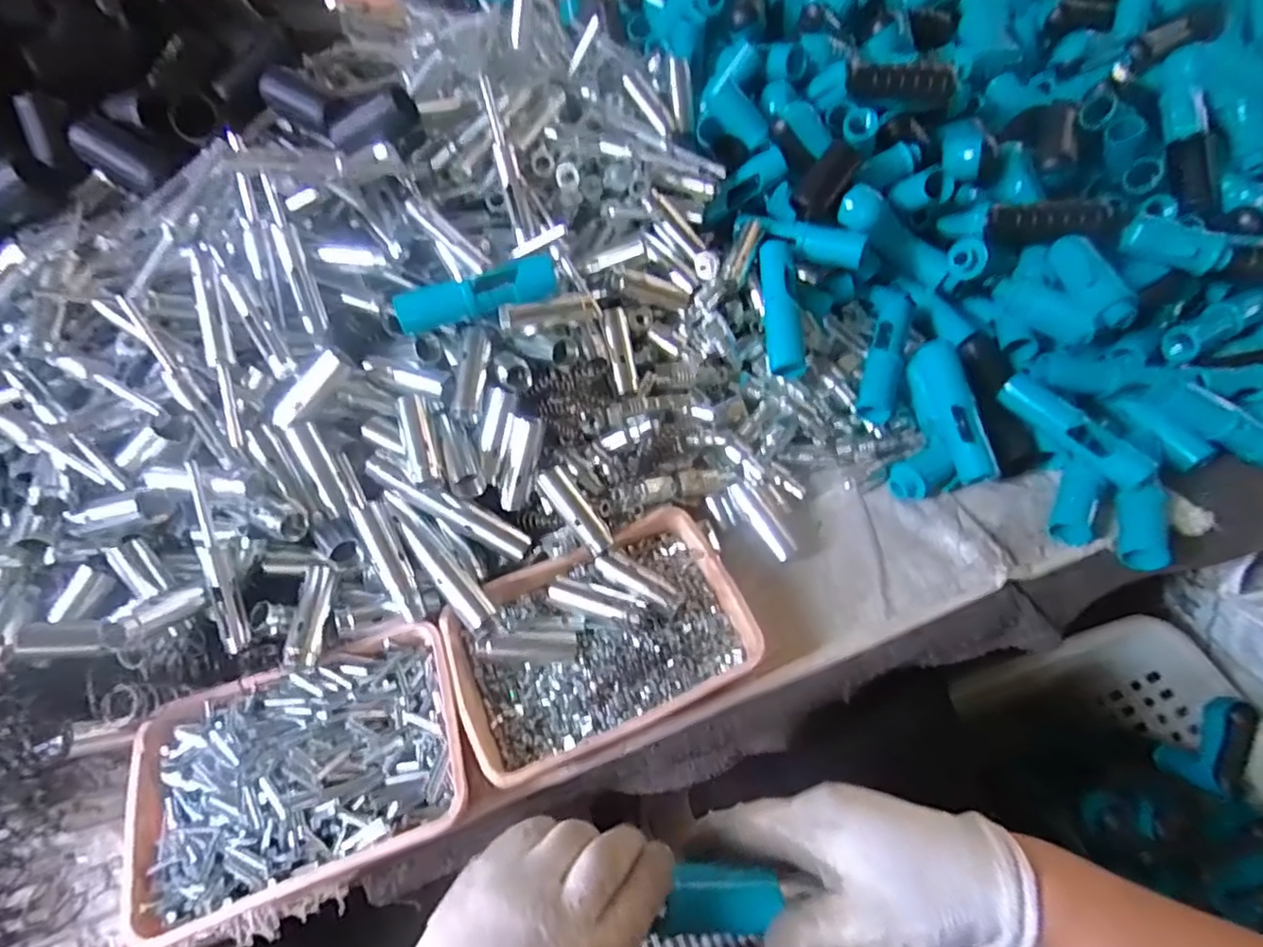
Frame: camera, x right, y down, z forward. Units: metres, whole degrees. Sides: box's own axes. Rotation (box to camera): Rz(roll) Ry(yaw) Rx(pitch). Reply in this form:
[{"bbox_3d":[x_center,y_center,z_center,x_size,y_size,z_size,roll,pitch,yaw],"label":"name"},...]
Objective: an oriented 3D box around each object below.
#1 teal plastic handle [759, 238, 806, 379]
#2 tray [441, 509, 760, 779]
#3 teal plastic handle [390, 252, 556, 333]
[{"bbox_3d":[0.127,-0.145,0.549,0.028,0.023,0.125,-4,73,0],"label":"teal plastic handle"},{"bbox_3d":[-0.023,0.114,0.455,0.199,0.037,0.136,-21,57,-12],"label":"tray"},{"bbox_3d":[-0.114,-0.131,0.476,0.118,0.028,0.025,-20,57,-11],"label":"teal plastic handle"}]

